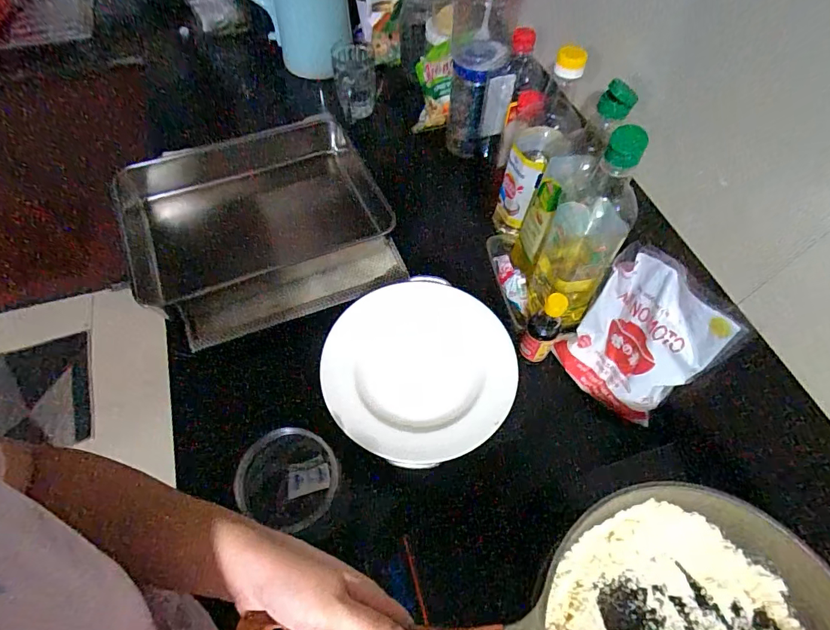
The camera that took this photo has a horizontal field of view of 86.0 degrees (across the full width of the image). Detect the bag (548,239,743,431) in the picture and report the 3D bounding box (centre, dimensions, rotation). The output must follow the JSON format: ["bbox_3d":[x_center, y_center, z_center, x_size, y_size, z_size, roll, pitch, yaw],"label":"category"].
[{"bbox_3d":[0.266,0.029,0.531,0.042,0.197,0.145,-13,53,-34],"label":"bag"}]

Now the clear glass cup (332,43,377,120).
[{"bbox_3d":[-0.118,-0.458,0.865,0.073,0.128,0.068,1,61,-2],"label":"clear glass cup"}]

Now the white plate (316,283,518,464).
[{"bbox_3d":[0.007,0.056,0.499,0.197,0.026,0.209,1,61,-2],"label":"white plate"}]

